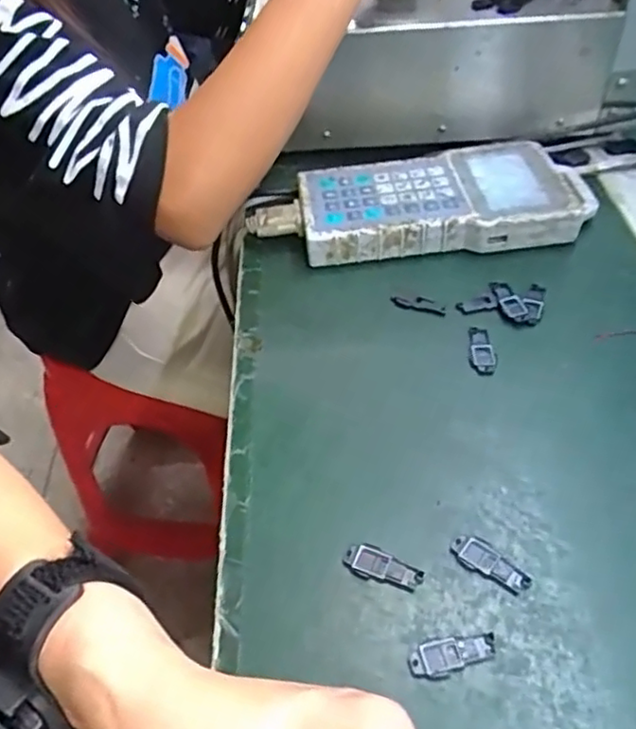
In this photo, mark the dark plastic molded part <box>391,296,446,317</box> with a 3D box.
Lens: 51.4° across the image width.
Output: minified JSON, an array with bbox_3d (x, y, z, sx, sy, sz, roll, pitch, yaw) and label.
[{"bbox_3d":[0.070,-0.042,0.460,0.039,0.005,0.009,16,50,20],"label":"dark plastic molded part"}]

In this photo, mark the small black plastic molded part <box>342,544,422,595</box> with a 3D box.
[{"bbox_3d":[0.033,0.101,0.331,0.040,0.004,0.017,11,49,17],"label":"small black plastic molded part"}]

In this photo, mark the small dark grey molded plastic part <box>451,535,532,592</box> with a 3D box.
[{"bbox_3d":[0.086,0.098,0.329,0.040,0.004,0.014,27,55,28],"label":"small dark grey molded plastic part"}]

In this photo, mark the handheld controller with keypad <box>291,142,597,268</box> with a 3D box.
[{"bbox_3d":[0.098,-0.126,0.516,0.220,0.034,0.104,-10,46,-2],"label":"handheld controller with keypad"}]

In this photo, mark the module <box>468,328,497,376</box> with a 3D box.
[{"bbox_3d":[0.106,-0.010,0.428,0.016,0.004,0.040,-3,46,4],"label":"module"}]

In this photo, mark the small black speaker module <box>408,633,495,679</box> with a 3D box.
[{"bbox_3d":[0.061,0.131,0.300,0.040,0.004,0.014,-12,46,-5],"label":"small black speaker module"}]

